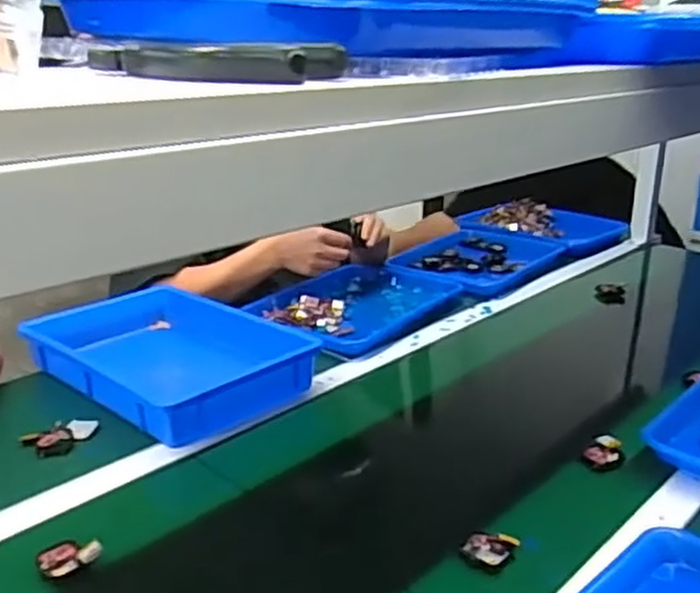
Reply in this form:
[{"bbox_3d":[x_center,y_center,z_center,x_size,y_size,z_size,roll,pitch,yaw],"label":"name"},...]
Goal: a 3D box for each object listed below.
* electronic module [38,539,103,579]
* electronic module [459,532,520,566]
[{"bbox_3d":[-0.245,0.226,0.646,0.050,0.015,0.031,-12,21,-30],"label":"electronic module"},{"bbox_3d":[0.124,0.226,0.662,0.037,0.015,0.043,17,25,42],"label":"electronic module"}]

